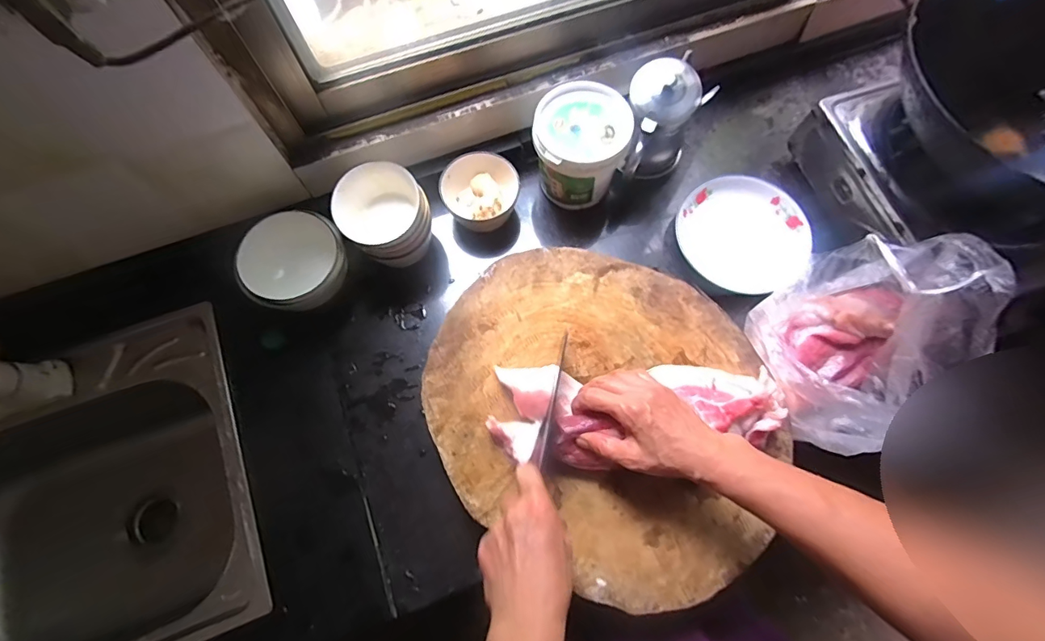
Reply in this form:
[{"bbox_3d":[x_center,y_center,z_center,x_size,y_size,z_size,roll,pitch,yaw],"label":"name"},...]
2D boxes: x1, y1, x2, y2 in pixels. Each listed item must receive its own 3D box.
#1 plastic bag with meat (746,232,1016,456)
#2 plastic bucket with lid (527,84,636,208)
[{"bbox_3d":[0.370,0.005,0.501,0.207,0.189,0.151,-38,75,-12],"label":"plastic bag with meat"},{"bbox_3d":[0.079,-0.236,0.629,0.119,0.107,0.122,0,71,0],"label":"plastic bucket with lid"}]

